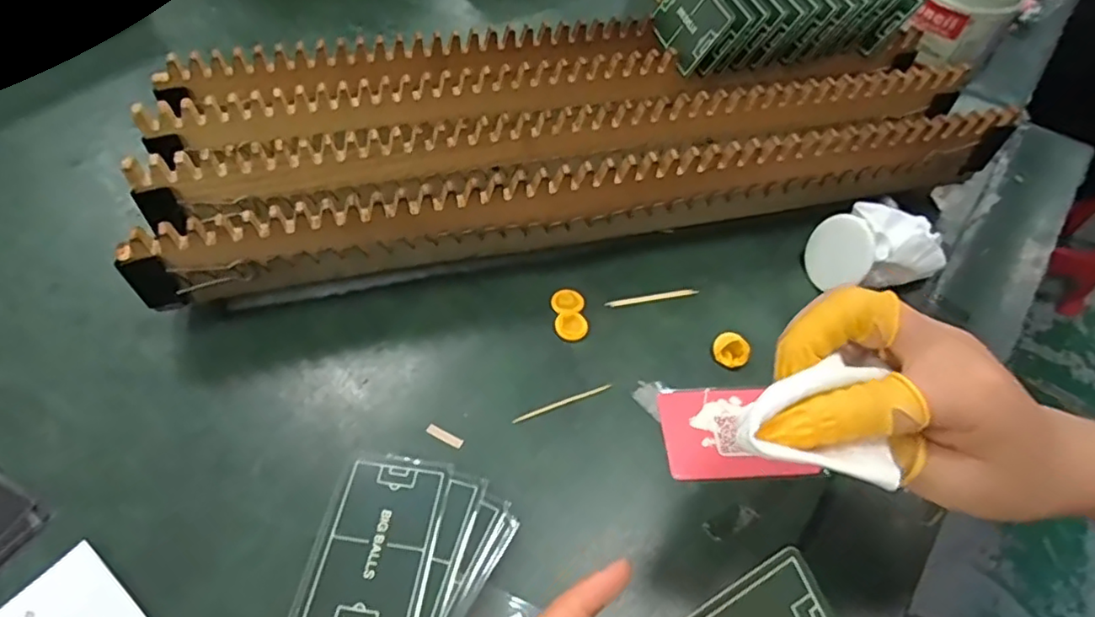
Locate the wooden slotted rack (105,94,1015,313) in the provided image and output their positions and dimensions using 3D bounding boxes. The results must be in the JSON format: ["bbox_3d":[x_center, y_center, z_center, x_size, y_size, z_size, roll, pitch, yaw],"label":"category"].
[{"bbox_3d":[0.037,-0.083,0.410,0.571,0.076,0.076,-10,55,-10],"label":"wooden slotted rack"}]

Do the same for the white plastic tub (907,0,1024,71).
[{"bbox_3d":[0.410,-0.299,0.595,0.087,0.099,0.083,1,54,-2],"label":"white plastic tub"}]

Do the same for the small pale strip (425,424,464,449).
[{"bbox_3d":[-0.058,0.071,0.337,0.022,0.004,0.006,25,57,15],"label":"small pale strip"}]

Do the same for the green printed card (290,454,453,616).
[{"bbox_3d":[-0.085,0.115,0.296,0.057,0.004,0.087,8,53,2],"label":"green printed card"}]

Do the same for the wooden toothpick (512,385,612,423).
[{"bbox_3d":[0.009,0.056,0.354,0.062,0.004,0.004,-18,57,-15],"label":"wooden toothpick"}]

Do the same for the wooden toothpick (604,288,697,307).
[{"bbox_3d":[0.072,-0.008,0.408,0.066,0.004,0.006,-8,55,-8],"label":"wooden toothpick"}]

